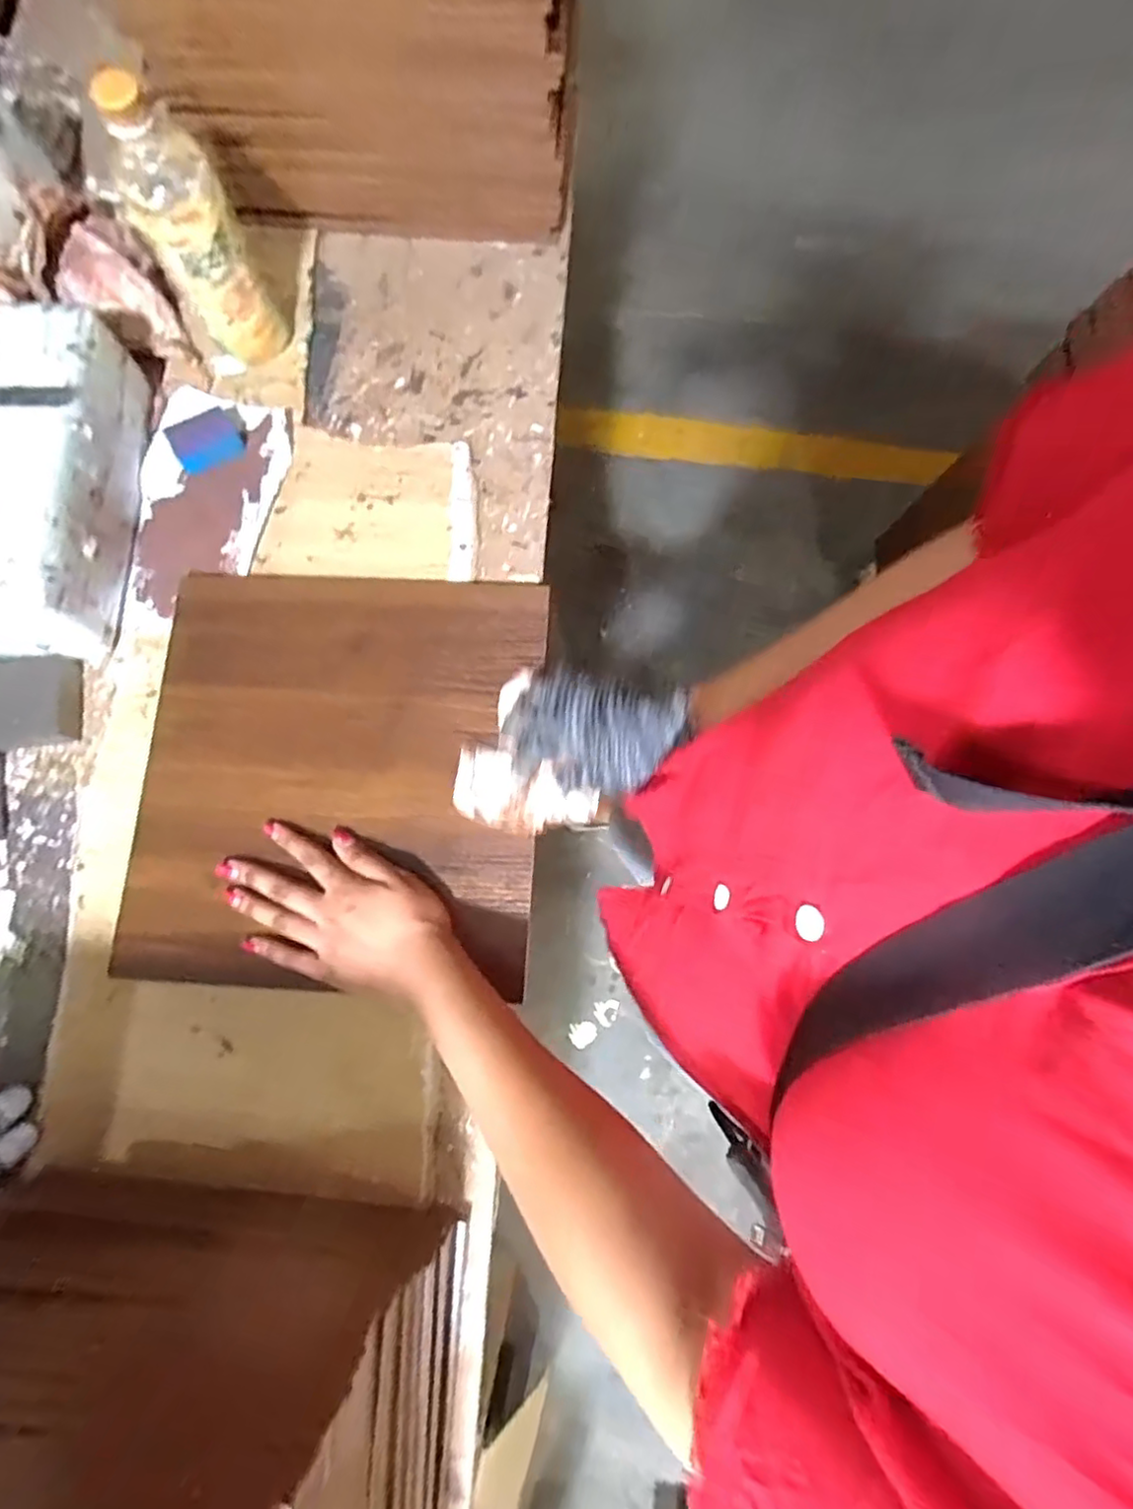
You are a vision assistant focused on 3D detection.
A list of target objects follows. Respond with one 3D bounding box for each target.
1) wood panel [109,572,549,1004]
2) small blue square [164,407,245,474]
[{"bbox_3d":[-0.183,0.009,0.515,0.316,0.021,0.332,2,76,2],"label":"wood panel"},{"bbox_3d":[-0.320,-0.280,0.565,0.055,0.022,0.036,-27,81,-8],"label":"small blue square"}]

